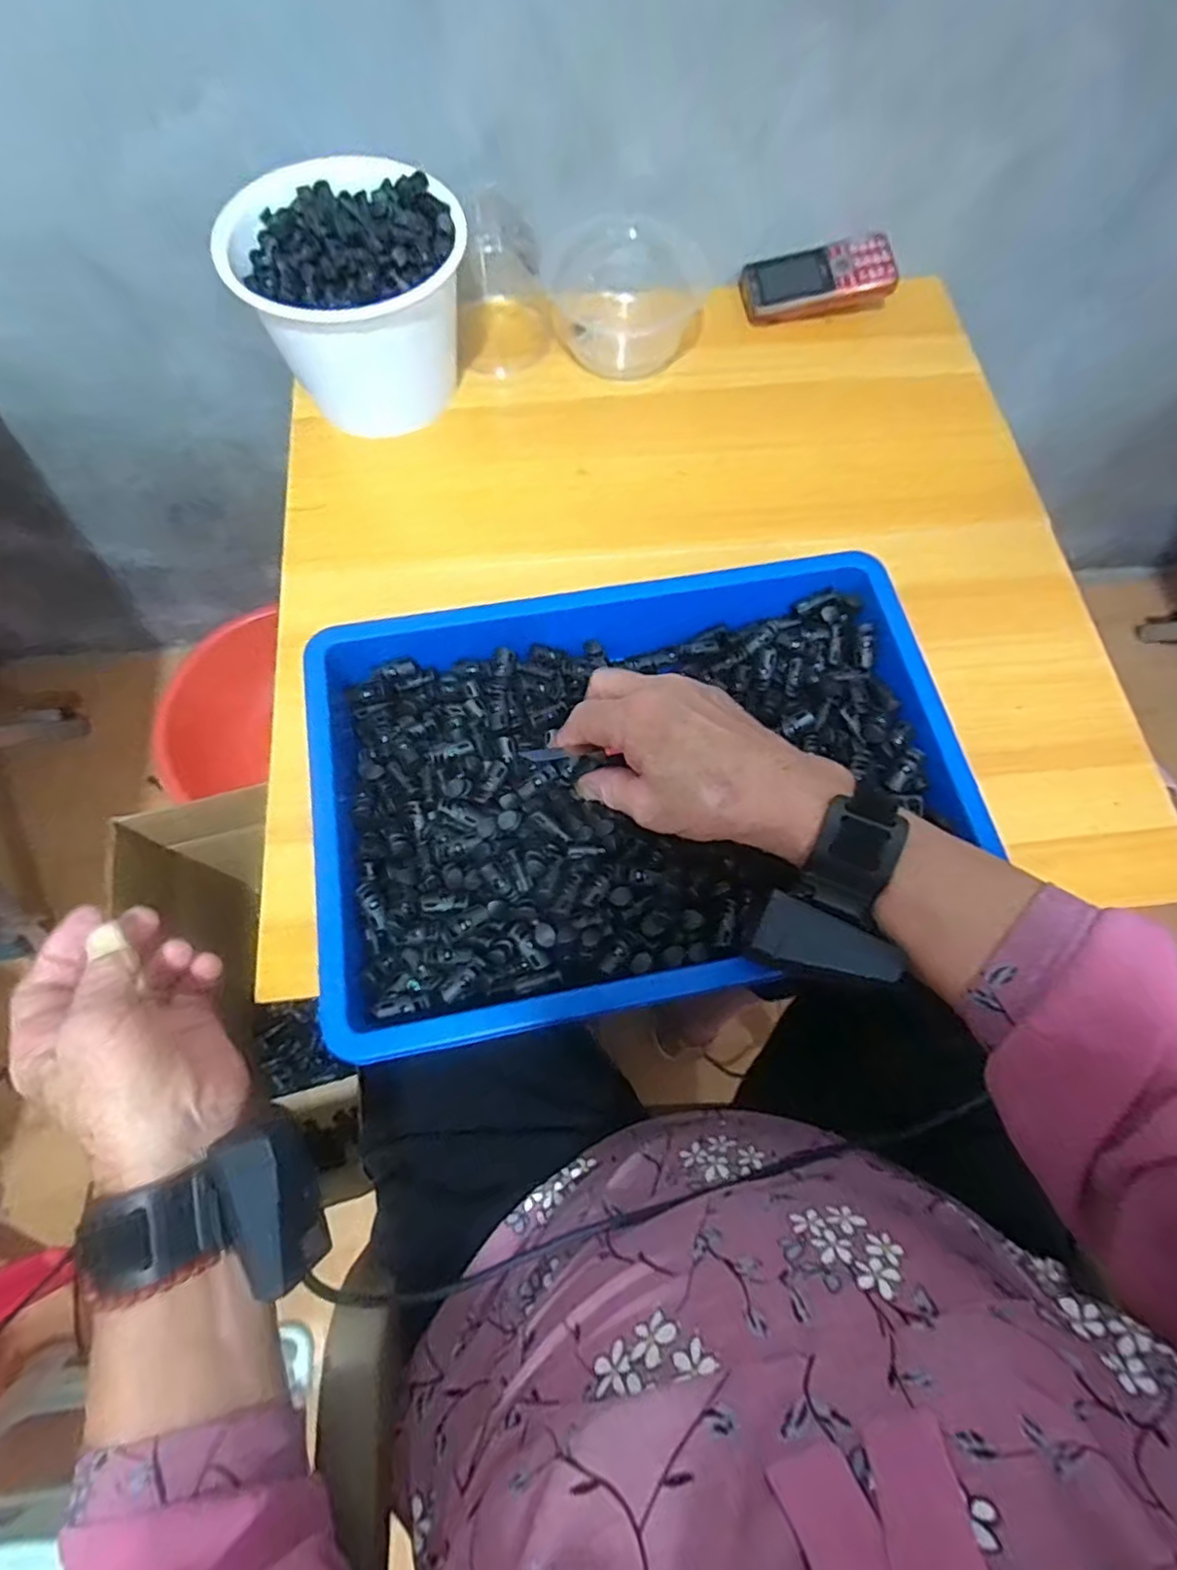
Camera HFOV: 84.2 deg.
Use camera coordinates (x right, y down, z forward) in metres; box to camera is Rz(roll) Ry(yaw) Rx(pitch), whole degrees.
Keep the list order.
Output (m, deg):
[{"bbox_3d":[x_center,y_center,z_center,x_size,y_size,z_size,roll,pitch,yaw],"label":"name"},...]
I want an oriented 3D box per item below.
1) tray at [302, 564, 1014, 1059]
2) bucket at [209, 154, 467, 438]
[{"bbox_3d":[0.027,-0.012,0.407,0.365,0.076,0.271,-12,70,-5],"label":"tray"},{"bbox_3d":[-0.177,-0.372,0.515,0.160,0.125,0.156,0,70,-1],"label":"bucket"}]

